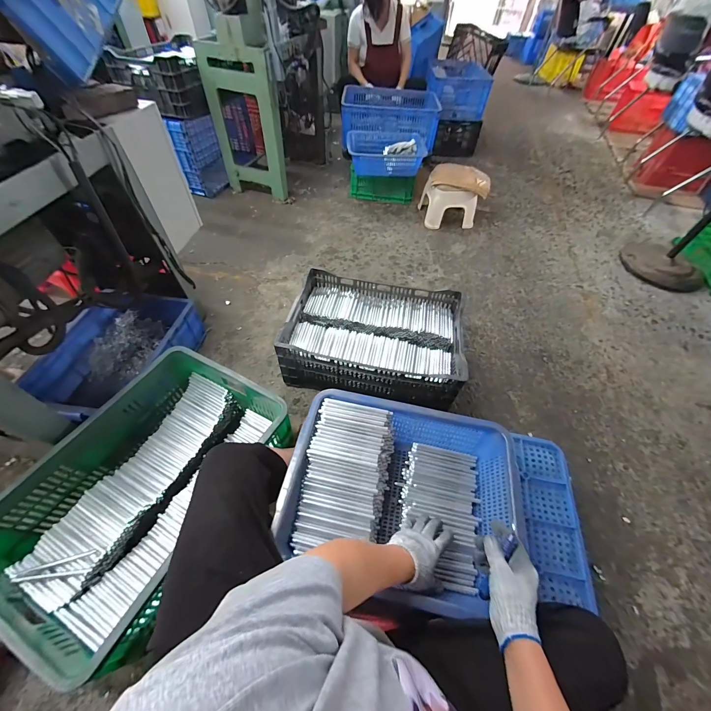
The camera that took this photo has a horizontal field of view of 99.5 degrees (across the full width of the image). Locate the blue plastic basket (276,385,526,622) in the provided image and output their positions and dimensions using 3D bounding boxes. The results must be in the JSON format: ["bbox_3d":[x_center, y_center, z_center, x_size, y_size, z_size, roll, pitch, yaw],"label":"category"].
[{"bbox_3d":[0.090,0.278,0.626,0.431,0.139,0.338,9,56,6],"label":"blue plastic basket"}]

